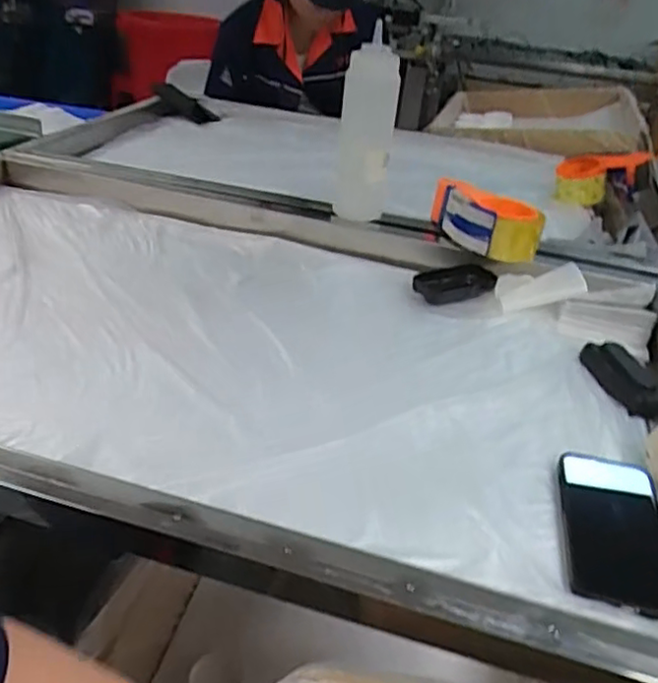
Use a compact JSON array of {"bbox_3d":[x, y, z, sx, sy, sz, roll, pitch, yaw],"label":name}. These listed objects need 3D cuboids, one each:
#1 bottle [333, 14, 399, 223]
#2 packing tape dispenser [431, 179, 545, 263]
[{"bbox_3d":[0.052,-0.286,0.902,0.072,0.236,0.059,12,32,10],"label":"bottle"},{"bbox_3d":[0.217,-0.171,0.907,0.096,0.063,0.158,-9,34,-23],"label":"packing tape dispenser"}]

